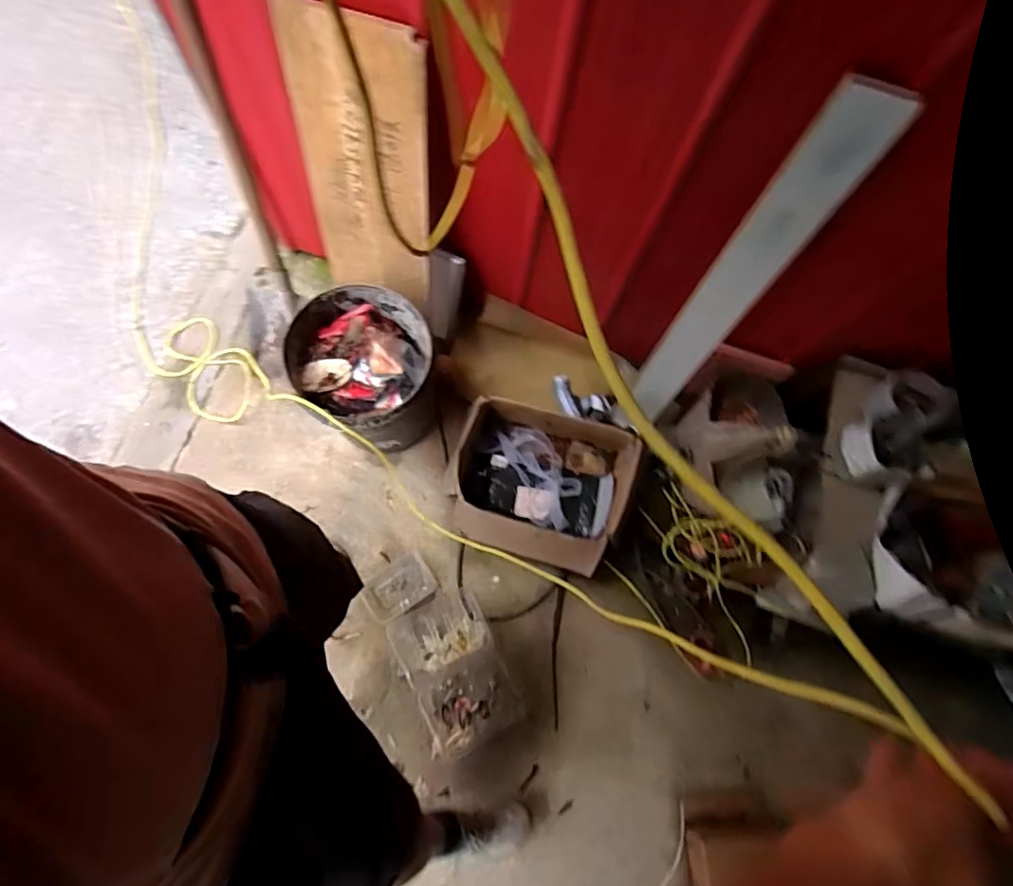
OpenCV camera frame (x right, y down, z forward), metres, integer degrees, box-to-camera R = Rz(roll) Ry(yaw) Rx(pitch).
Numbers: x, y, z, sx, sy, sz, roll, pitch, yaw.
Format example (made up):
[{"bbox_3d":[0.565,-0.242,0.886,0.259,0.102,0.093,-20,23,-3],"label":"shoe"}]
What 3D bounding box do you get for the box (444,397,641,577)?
[{"bbox_3d":[0.079,0.102,1.350,0.408,0.161,0.354,18,74,0],"label":"box"}]

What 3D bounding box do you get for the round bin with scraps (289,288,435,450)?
[{"bbox_3d":[-0.316,-0.149,1.283,0.311,0.267,0.306,36,75,6],"label":"round bin with scraps"}]

